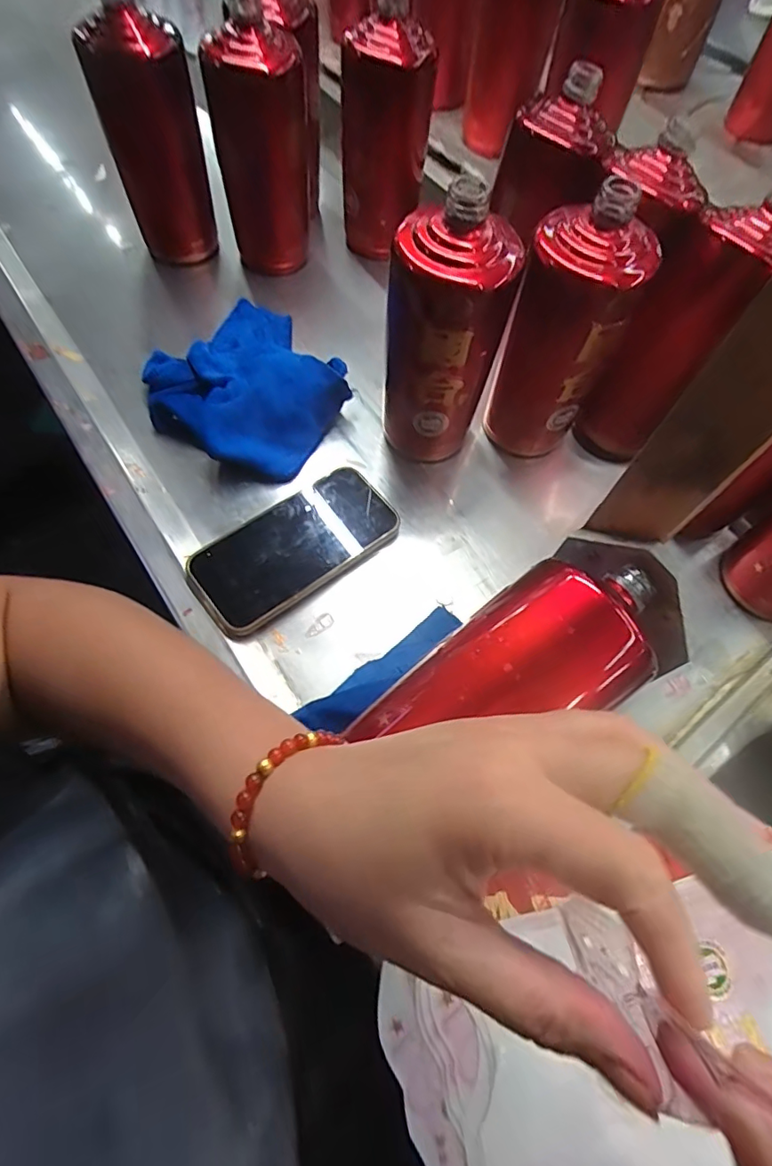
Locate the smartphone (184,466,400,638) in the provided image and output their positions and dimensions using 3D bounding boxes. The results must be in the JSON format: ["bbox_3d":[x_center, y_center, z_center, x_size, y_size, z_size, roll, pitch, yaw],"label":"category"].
[{"bbox_3d":[-0.070,-0.030,0.408,0.163,0.012,0.077,-35,71,-16],"label":"smartphone"}]

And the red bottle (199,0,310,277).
[{"bbox_3d":[-0.114,-0.392,0.486,0.088,0.184,0.086,-4,65,-3],"label":"red bottle"}]

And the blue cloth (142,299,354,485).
[{"bbox_3d":[-0.118,-0.182,0.466,0.156,0.046,0.164,31,68,12],"label":"blue cloth"}]

